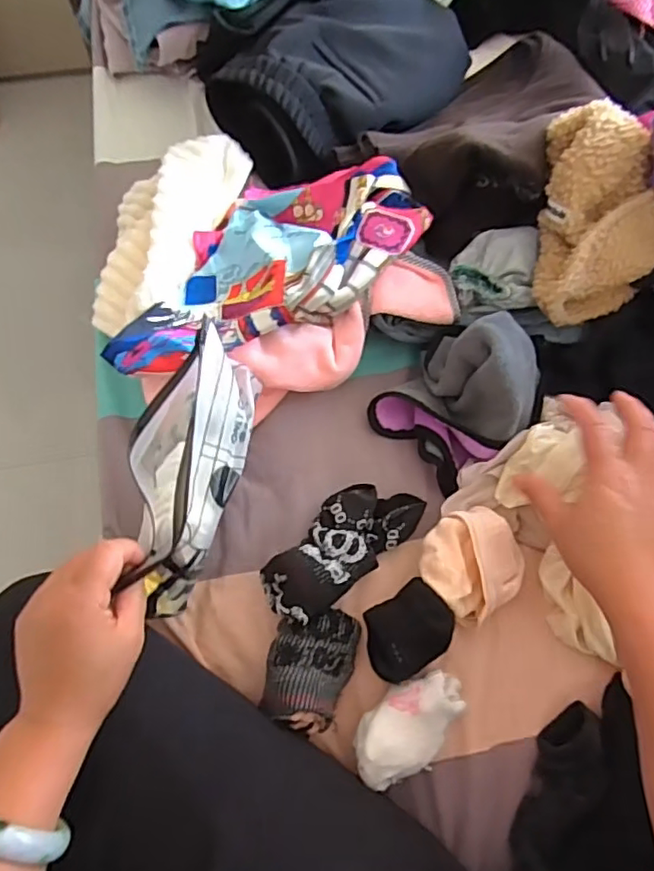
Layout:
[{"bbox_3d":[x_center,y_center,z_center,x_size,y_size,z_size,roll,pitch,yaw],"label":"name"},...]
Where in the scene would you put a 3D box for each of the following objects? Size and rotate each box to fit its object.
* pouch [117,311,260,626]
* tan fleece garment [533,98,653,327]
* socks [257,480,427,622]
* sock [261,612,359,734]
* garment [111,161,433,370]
[{"bbox_3d":[-0.112,0.030,0.480,0.082,0.106,0.219,10,79,4],"label":"pouch"},{"bbox_3d":[0.263,-0.198,0.554,0.126,0.104,0.187,7,67,2],"label":"tan fleece garment"},{"bbox_3d":[0.015,0.088,0.504,0.155,0.031,0.065,-35,71,-30],"label":"socks"},{"bbox_3d":[-0.013,0.184,0.475,0.067,0.050,0.094,13,68,5],"label":"sock"},{"bbox_3d":[-0.061,-0.176,0.577,0.321,0.060,0.177,-17,68,-8],"label":"garment"}]

